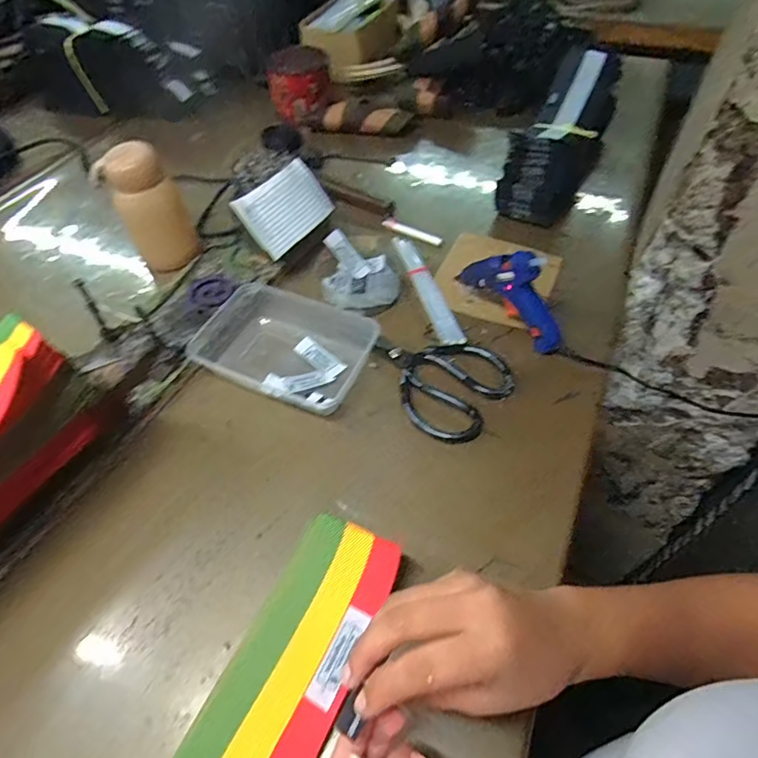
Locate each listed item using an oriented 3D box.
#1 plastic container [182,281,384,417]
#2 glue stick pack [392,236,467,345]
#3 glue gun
[{"bbox_3d":[-0.102,-0.042,0.527,0.177,0.035,0.127,19,56,17],"label":"plastic container"},{"bbox_3d":[0.055,-0.109,0.586,0.024,0.014,0.184,-15,53,-9],"label":"glue stick pack"},{"bbox_3d":[0.141,-0.094,0.528,0.024,0.094,0.135,-37,59,-22],"label":"glue gun"}]

